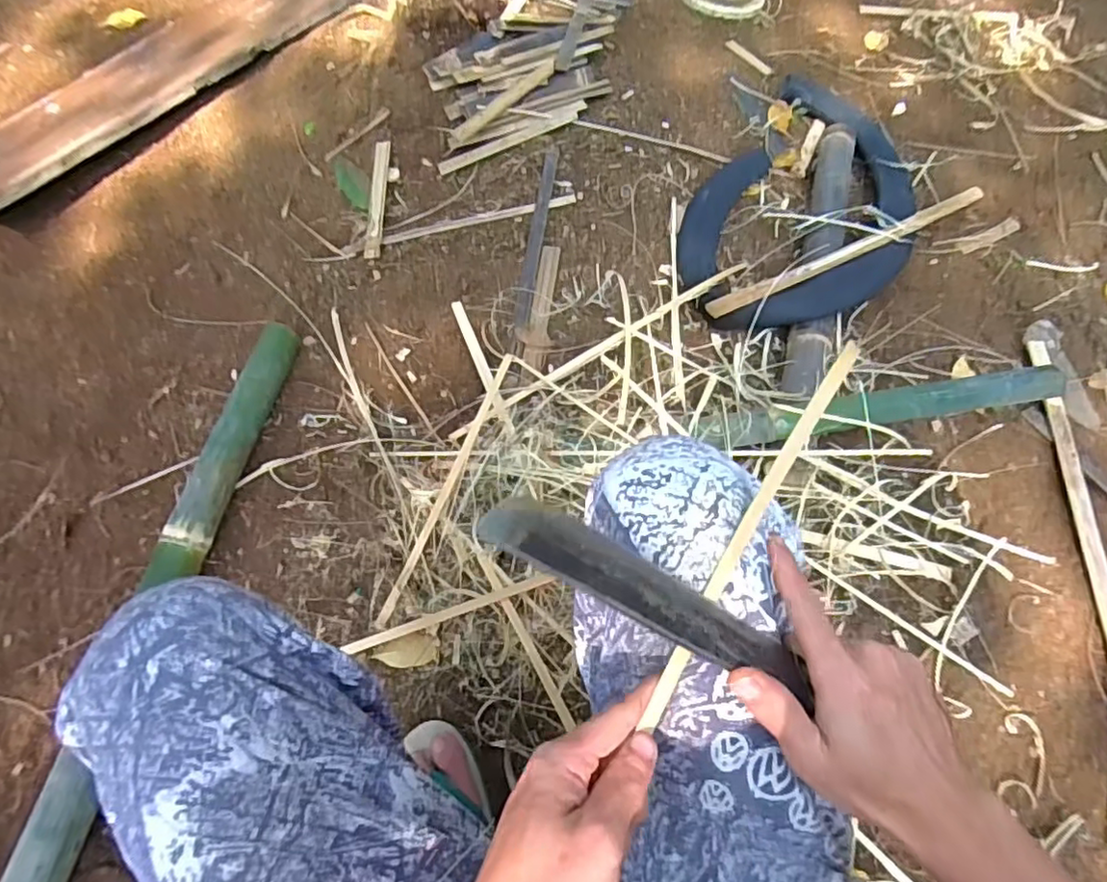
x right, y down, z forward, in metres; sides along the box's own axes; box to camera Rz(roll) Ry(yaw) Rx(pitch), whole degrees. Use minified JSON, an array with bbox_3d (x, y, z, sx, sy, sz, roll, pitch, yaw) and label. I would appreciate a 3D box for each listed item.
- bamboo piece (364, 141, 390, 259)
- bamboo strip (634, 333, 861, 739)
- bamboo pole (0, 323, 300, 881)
[{"bbox_3d":[-0.296,-0.409,1.063,0.026,0.009,0.241,1,68,-6],"label":"bamboo piece"},{"bbox_3d":[0.116,0.050,0.369,0.012,0.011,0.251,29,81,15],"label":"bamboo strip"},{"bbox_3d":[-0.466,0.166,0.775,0.059,0.068,0.742,8,61,4],"label":"bamboo pole"}]

